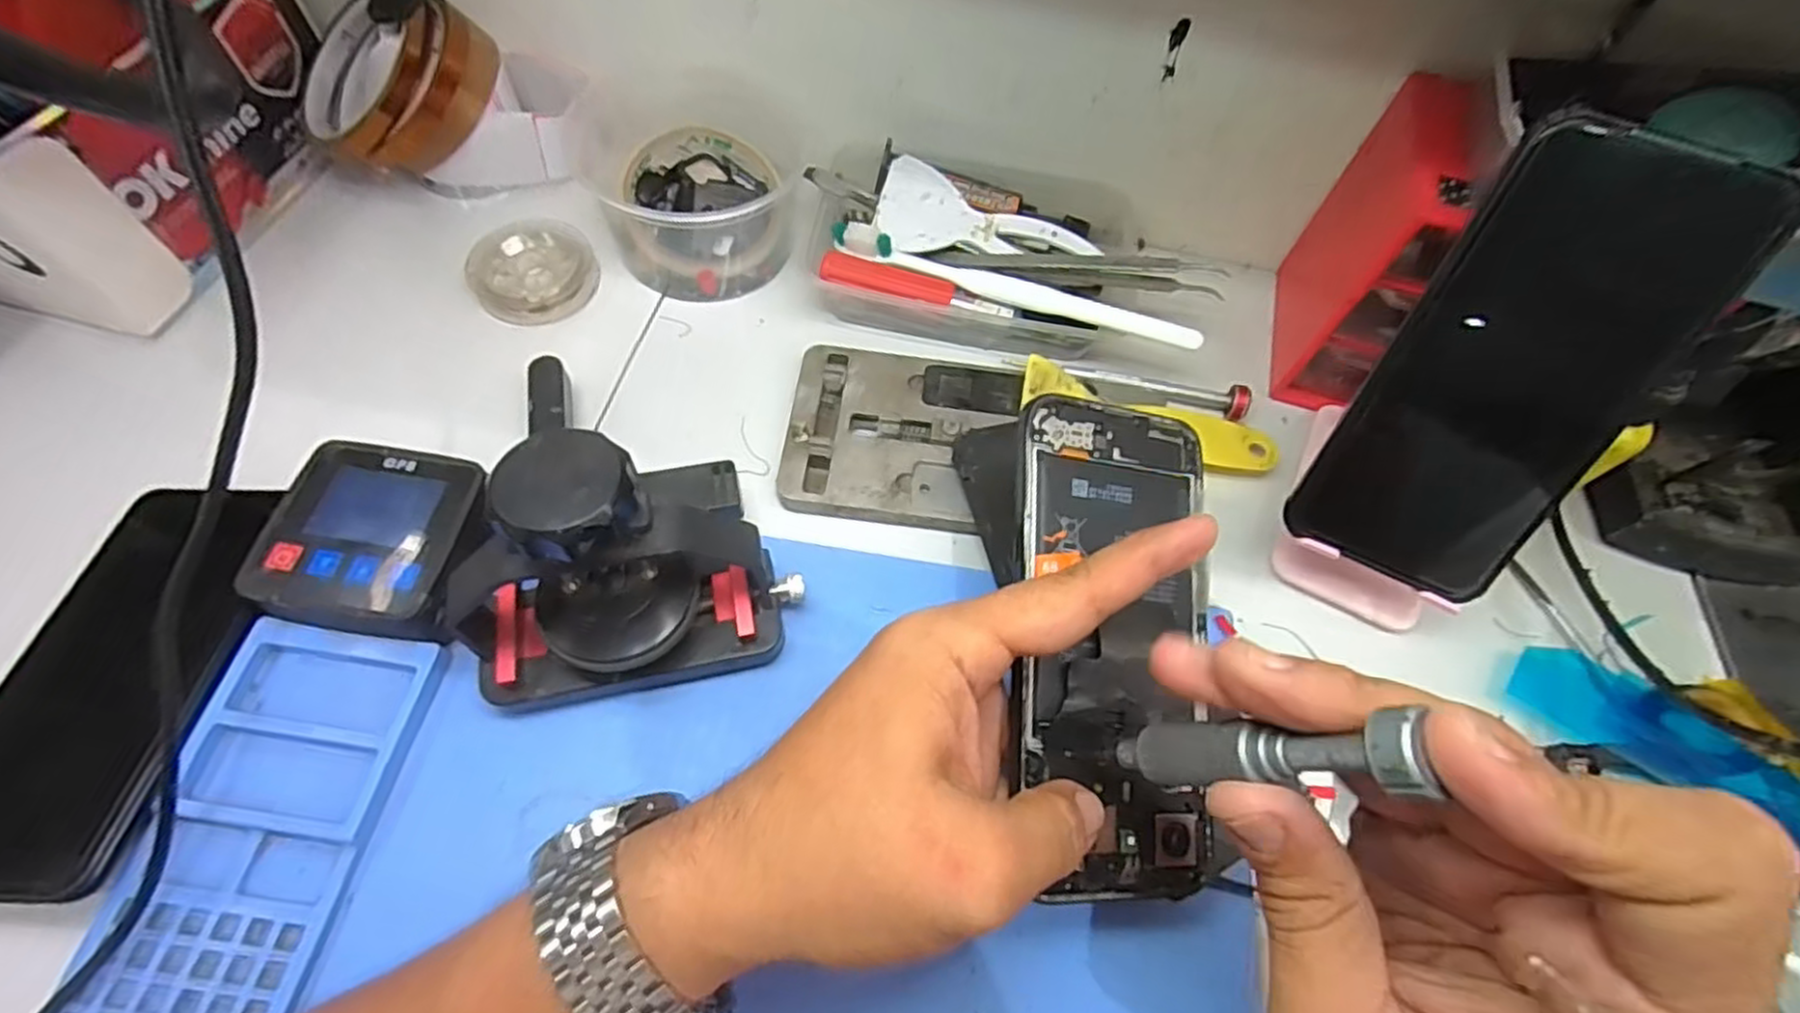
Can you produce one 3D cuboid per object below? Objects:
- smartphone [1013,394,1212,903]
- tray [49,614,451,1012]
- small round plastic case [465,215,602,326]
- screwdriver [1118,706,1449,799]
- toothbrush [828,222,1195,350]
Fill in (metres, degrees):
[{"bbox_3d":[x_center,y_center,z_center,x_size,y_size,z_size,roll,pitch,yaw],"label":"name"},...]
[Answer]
[{"bbox_3d":[0.071,0.043,0.250,0.074,0.005,0.159,9,77,-20],"label":"smartphone"},{"bbox_3d":[-0.217,0.114,0.254,0.069,0.016,0.146,9,61,1],"label":"tray"},{"bbox_3d":[-0.188,-0.122,0.387,0.061,0.021,0.051,-26,66,-17],"label":"small round plastic case"},{"bbox_3d":[0.082,0.057,0.174,0.014,0.079,0.013,38,63,-9],"label":"screwdriver"},{"bbox_3d":[0.054,-0.108,0.373,0.183,0.017,0.016,19,62,6],"label":"toothbrush"}]

